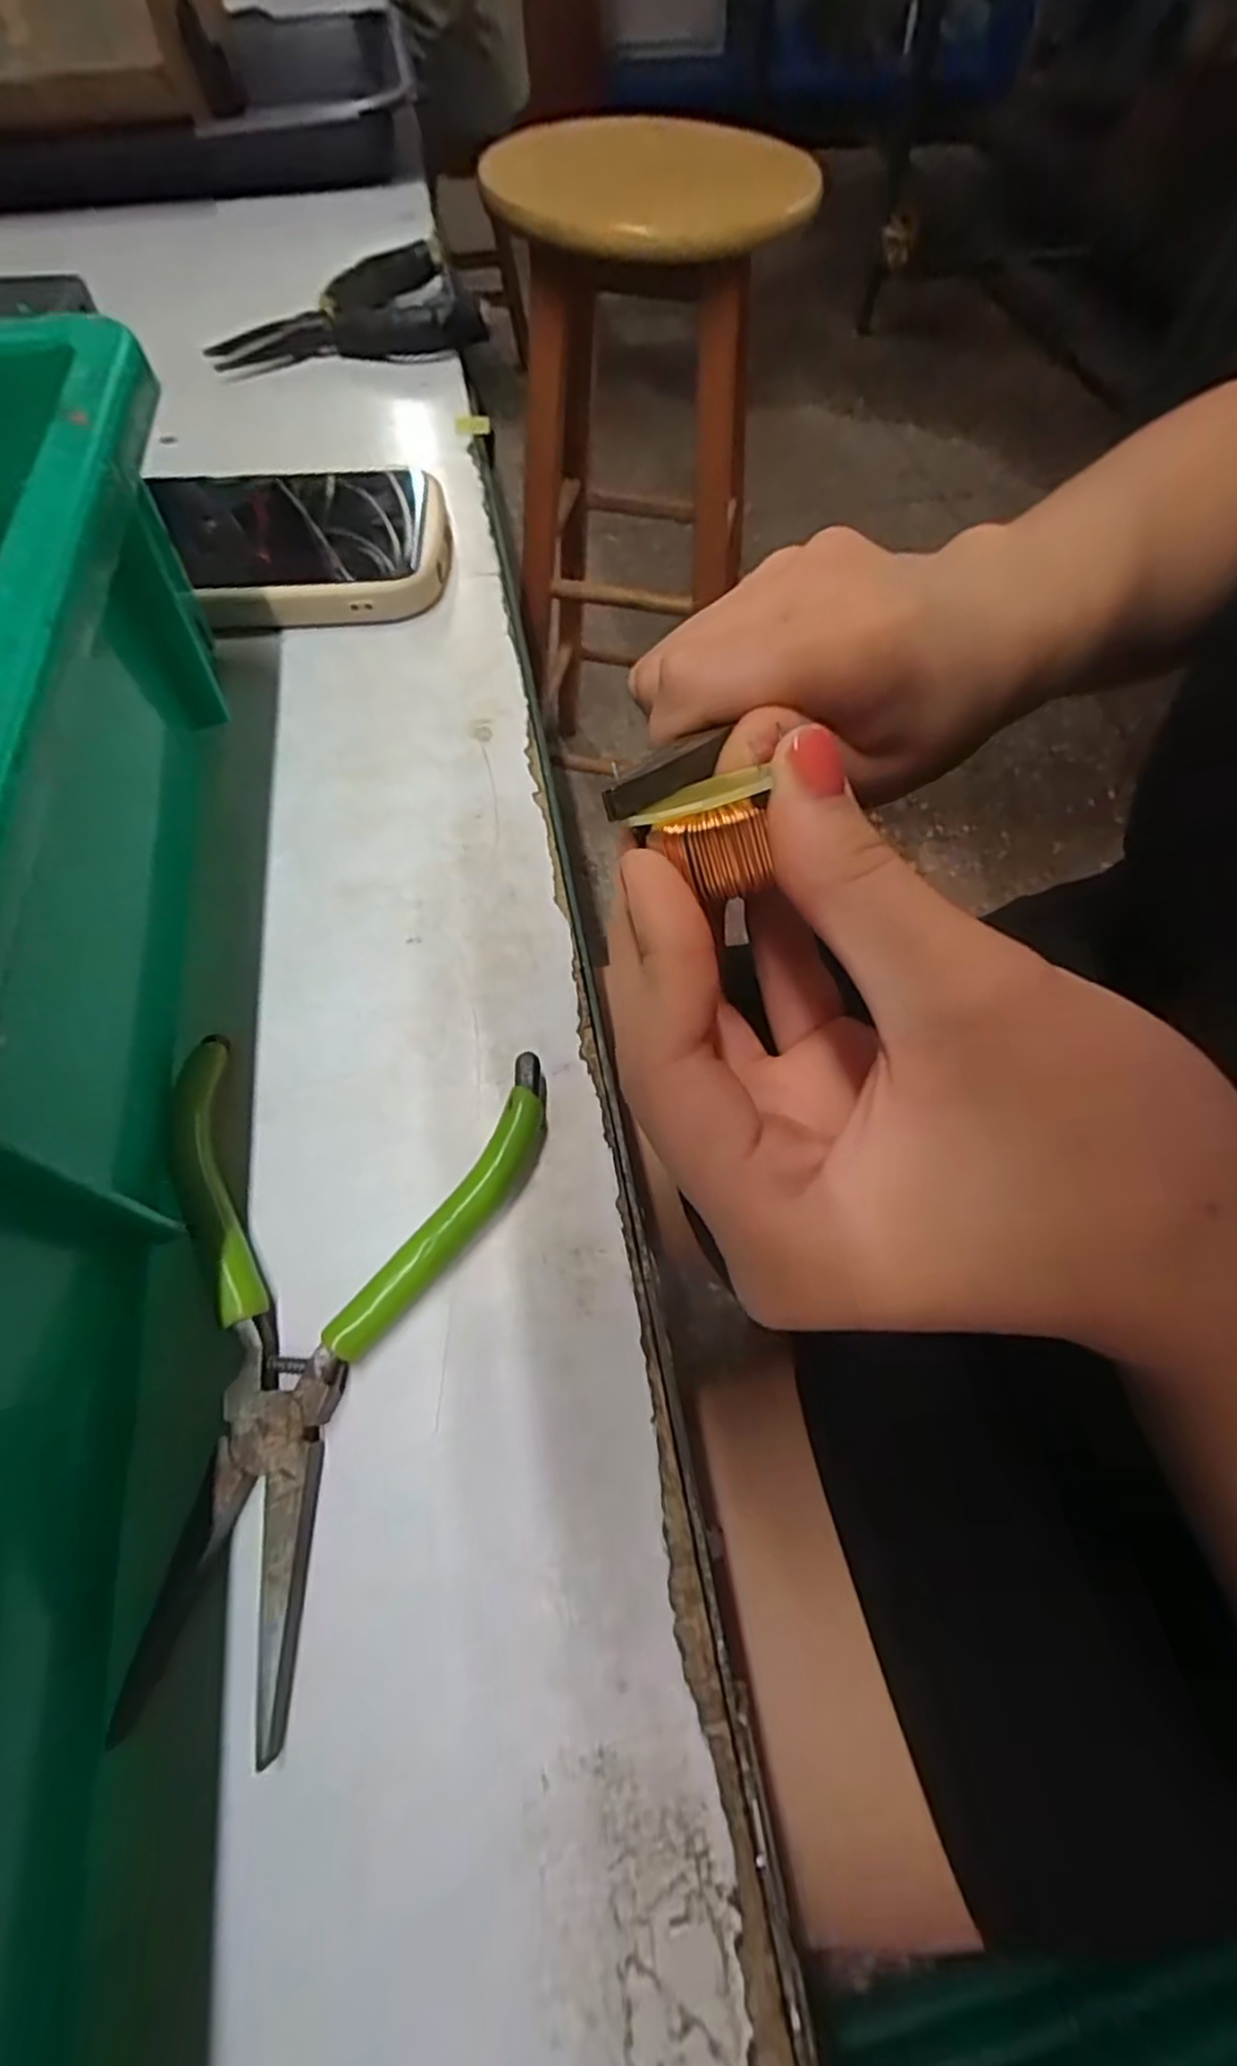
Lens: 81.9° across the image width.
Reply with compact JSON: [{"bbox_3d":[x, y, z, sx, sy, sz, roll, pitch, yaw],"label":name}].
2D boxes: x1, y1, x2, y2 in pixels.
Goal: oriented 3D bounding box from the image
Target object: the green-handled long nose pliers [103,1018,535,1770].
[{"bbox_3d":[-0.068,0.050,0.136,0.078,0.010,0.115,15,61,6],"label":"green-handled long nose pliers"}]

